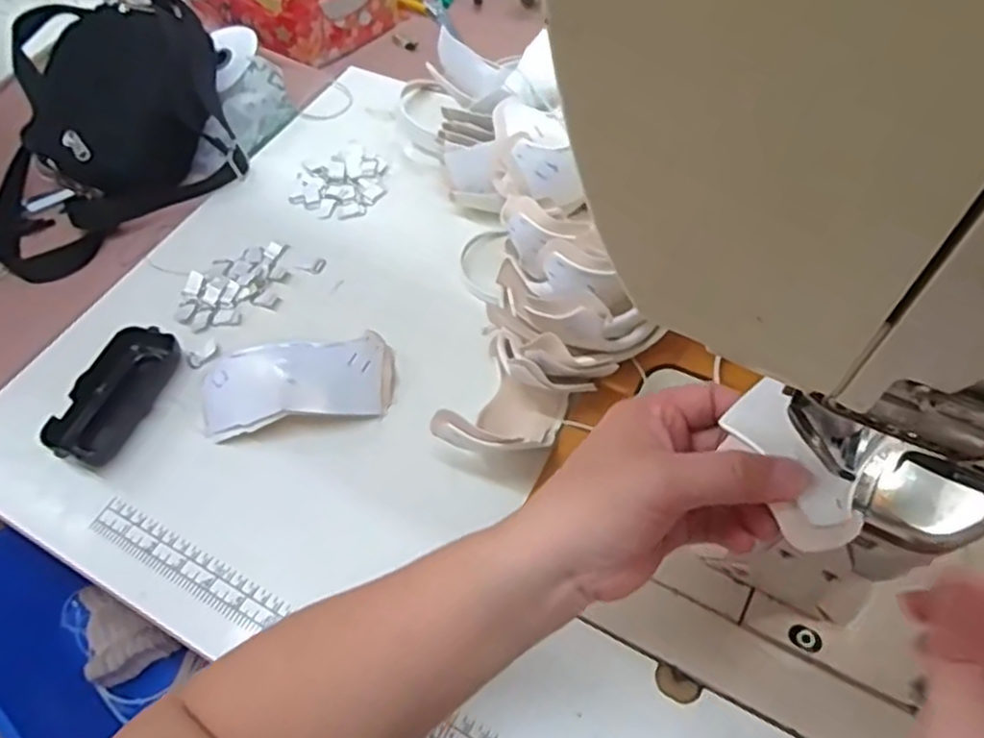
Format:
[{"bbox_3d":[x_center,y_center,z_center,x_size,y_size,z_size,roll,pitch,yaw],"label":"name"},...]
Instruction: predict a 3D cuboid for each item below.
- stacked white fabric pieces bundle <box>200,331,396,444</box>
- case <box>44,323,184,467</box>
[{"bbox_3d":[-0.141,0.012,0.517,0.138,0.049,0.059,-16,57,-7],"label":"stacked white fabric pieces bundle"},{"bbox_3d":[-0.280,0.020,0.534,0.046,0.028,0.108,15,59,14],"label":"case"}]

